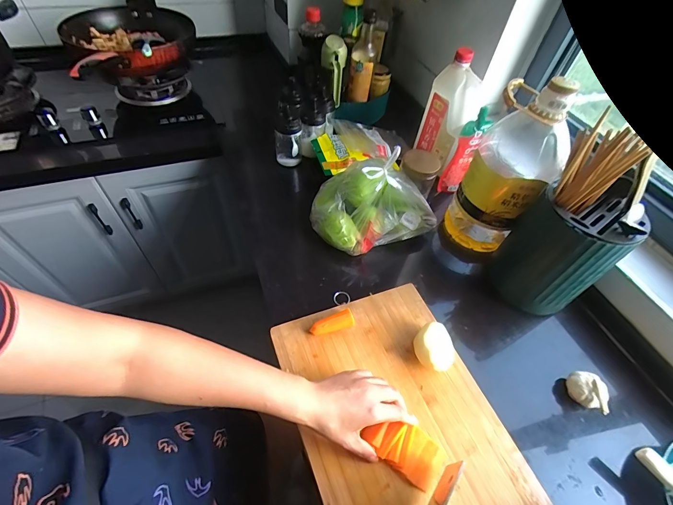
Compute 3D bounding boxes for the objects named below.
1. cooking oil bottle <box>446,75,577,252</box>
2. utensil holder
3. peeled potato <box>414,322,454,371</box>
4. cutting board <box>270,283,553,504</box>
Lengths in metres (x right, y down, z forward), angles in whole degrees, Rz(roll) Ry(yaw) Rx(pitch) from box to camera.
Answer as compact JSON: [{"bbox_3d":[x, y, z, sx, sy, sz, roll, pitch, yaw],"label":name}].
[{"bbox_3d":[0.314,-0.145,0.610,0.131,0.308,0.120,27,55,15],"label":"cooking oil bottle"},{"bbox_3d":[0.374,-0.003,0.566,0.130,0.192,0.151,-36,64,-28],"label":"utensil holder"},{"bbox_3d":[0.152,0.149,0.521,0.057,0.038,0.073,16,53,6],"label":"peeled potato"},{"bbox_3d":[0.088,0.226,0.471,0.269,0.024,0.367,-16,56,-17],"label":"cutting board"}]

